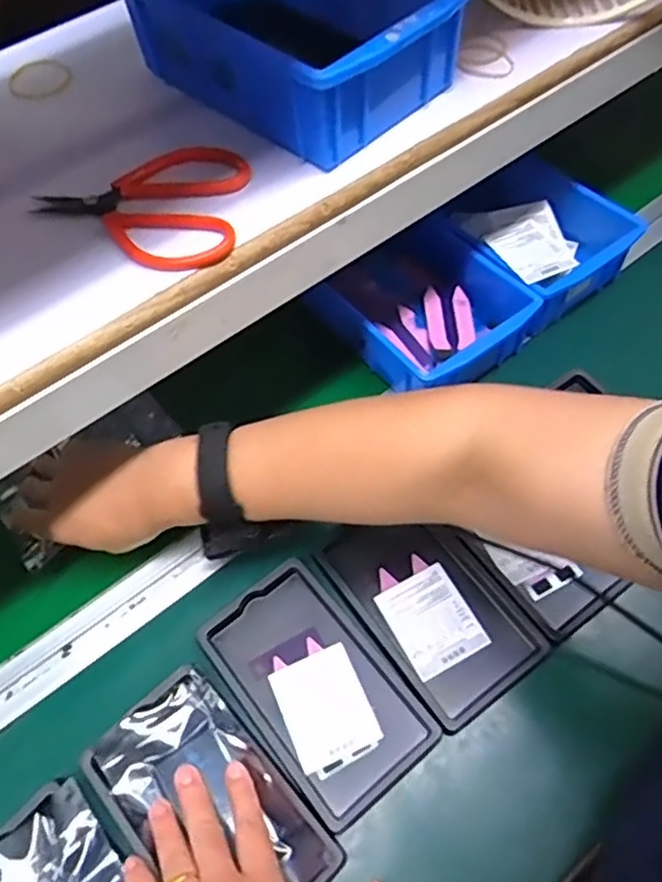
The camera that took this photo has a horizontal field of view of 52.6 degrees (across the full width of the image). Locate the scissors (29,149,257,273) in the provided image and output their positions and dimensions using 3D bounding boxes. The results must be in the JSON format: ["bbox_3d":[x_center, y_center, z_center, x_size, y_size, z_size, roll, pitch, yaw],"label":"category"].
[{"bbox_3d":[-0.111,-0.135,0.392,0.119,0.014,0.092,2,56,7],"label":"scissors"}]

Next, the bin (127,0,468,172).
[{"bbox_3d":[-0.025,-0.260,0.424,0.195,0.062,0.129,34,65,25],"label":"bin"}]

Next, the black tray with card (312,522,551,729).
[{"bbox_3d":[0.071,0.116,0.485,0.093,0.010,0.152,-33,62,-16],"label":"black tray with card"}]

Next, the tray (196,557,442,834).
[{"bbox_3d":[-0.011,0.167,0.462,0.093,0.019,0.160,-36,62,-17],"label":"tray"}]

